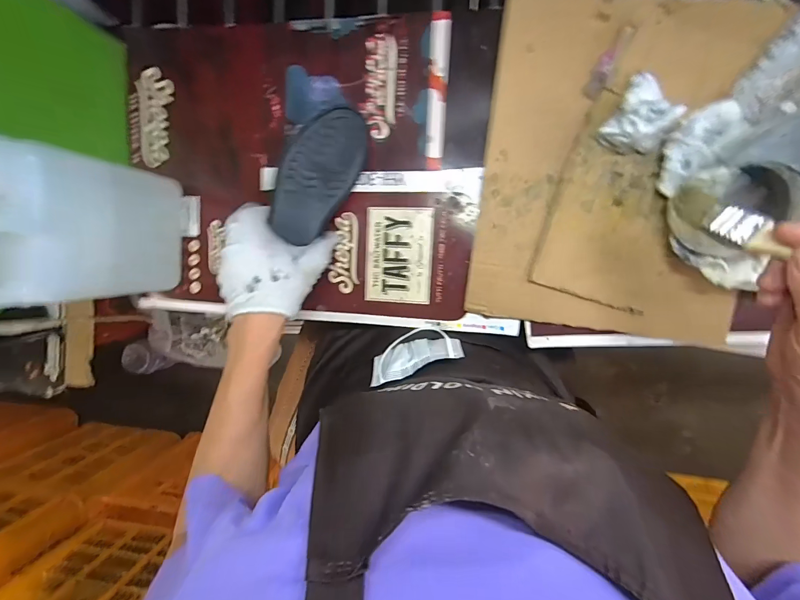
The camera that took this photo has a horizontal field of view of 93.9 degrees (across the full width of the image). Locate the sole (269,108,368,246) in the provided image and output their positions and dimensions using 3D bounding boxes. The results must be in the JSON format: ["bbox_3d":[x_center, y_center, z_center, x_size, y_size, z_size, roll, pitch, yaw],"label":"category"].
[{"bbox_3d":[-0.088,-0.133,0.402,0.075,0.022,0.141,25,97,-26],"label":"sole"}]

